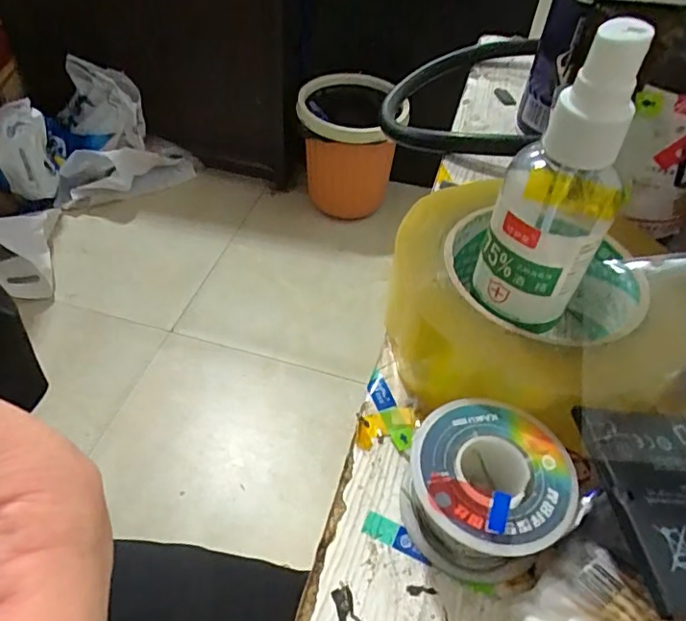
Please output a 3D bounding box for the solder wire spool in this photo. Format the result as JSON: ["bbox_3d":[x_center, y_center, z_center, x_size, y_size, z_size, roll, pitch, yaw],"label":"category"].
[{"bbox_3d":[0.049,0.062,0.191,0.053,0.032,0.051,2,48,-2],"label":"solder wire spool"}]

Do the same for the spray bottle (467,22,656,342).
[{"bbox_3d":[0.072,-0.036,0.181,0.027,0.101,0.029,-19,52,-20],"label":"spray bottle"}]

